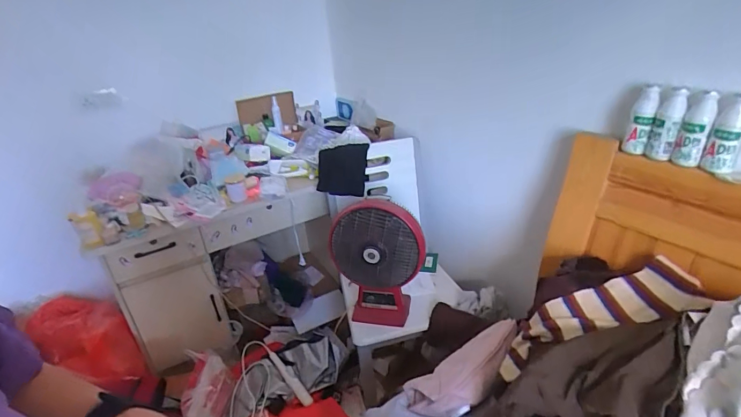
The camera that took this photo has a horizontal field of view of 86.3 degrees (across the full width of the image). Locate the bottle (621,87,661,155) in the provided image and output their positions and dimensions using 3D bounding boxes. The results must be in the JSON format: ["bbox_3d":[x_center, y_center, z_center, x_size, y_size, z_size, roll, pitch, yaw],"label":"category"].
[{"bbox_3d":[0.574,-0.188,0.839,0.044,0.135,0.046,15,33,34],"label":"bottle"}]

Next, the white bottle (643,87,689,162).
[{"bbox_3d":[0.603,-0.171,0.807,0.048,0.144,0.047,15,33,34],"label":"white bottle"}]

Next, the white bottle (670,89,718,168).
[{"bbox_3d":[0.627,-0.152,0.767,0.044,0.136,0.042,15,33,34],"label":"white bottle"}]

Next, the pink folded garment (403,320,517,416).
[{"bbox_3d":[0.227,0.371,0.931,0.302,0.078,0.137,-22,31,-30],"label":"pink folded garment"}]

